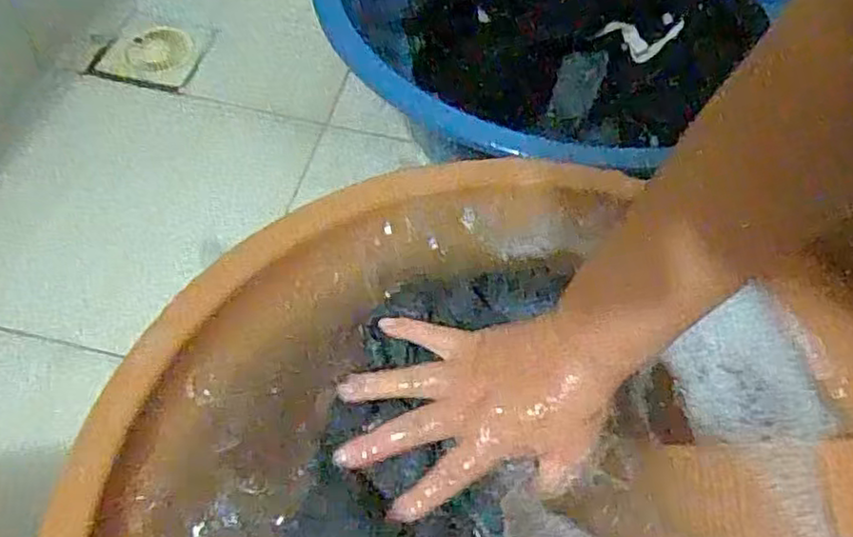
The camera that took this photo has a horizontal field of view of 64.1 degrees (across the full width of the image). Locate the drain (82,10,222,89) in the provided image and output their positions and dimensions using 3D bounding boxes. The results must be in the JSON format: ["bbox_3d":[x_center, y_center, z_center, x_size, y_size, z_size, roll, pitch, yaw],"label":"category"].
[{"bbox_3d":[-0.306,-0.252,0.773,0.111,0.009,0.117,13,55,3],"label":"drain"}]

